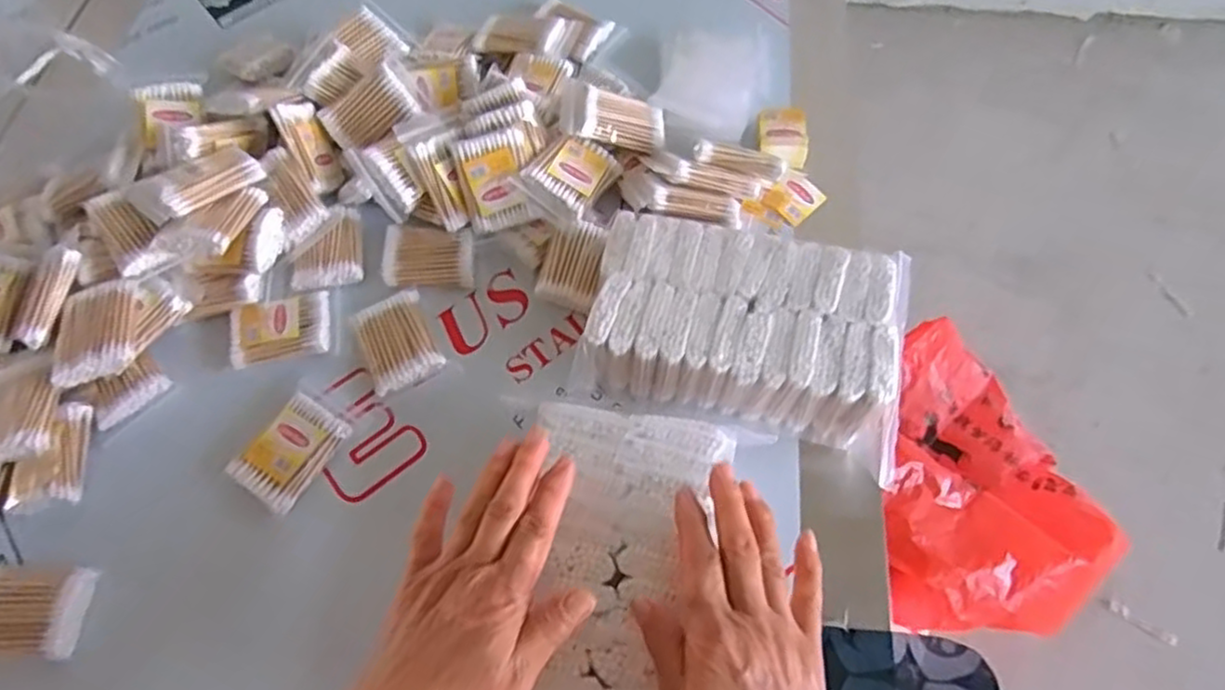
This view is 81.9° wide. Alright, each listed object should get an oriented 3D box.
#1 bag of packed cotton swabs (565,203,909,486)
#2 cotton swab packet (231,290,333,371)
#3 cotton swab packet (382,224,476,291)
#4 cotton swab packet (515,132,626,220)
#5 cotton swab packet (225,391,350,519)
[{"bbox_3d":[0.093,-0.002,0.504,0.219,0.076,0.142,12,64,8],"label":"bag of packed cotton swabs"},{"bbox_3d":[-0.258,-0.013,0.550,0.074,0.012,0.051,-14,63,-5],"label":"cotton swab packet"},{"bbox_3d":[-0.150,-0.074,0.580,0.073,0.018,0.052,-1,63,1],"label":"cotton swab packet"},{"bbox_3d":[-0.033,-0.141,0.579,0.060,0.015,0.076,36,61,-2],"label":"cotton swab packet"},{"bbox_3d":[-0.231,0.076,0.507,0.054,0.018,0.074,29,68,16],"label":"cotton swab packet"}]

